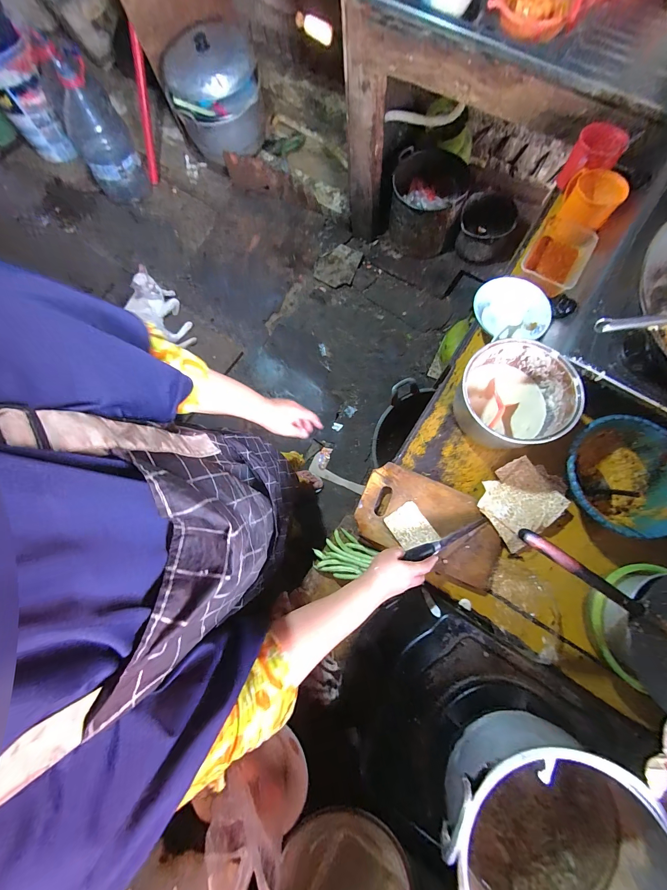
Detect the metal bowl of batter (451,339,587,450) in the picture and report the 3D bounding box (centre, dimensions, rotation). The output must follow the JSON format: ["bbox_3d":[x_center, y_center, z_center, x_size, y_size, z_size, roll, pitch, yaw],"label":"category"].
[{"bbox_3d":[0.351,-0.094,0.617,0.192,0.106,0.194,0,79,1],"label":"metal bowl of batter"}]

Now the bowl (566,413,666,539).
[{"bbox_3d":[0.536,0.059,0.599,0.210,0.075,0.215,-11,79,-1],"label":"bowl"}]

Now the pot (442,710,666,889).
[{"bbox_3d":[0.242,0.448,0.375,0.221,0.143,0.254,-39,81,-6],"label":"pot"}]

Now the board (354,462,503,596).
[{"bbox_3d":[0.185,0.156,0.603,0.279,0.020,0.165,26,81,6],"label":"board"}]

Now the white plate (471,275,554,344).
[{"bbox_3d":[0.386,-0.287,0.701,0.161,0.045,0.155,0,79,1],"label":"white plate"}]

